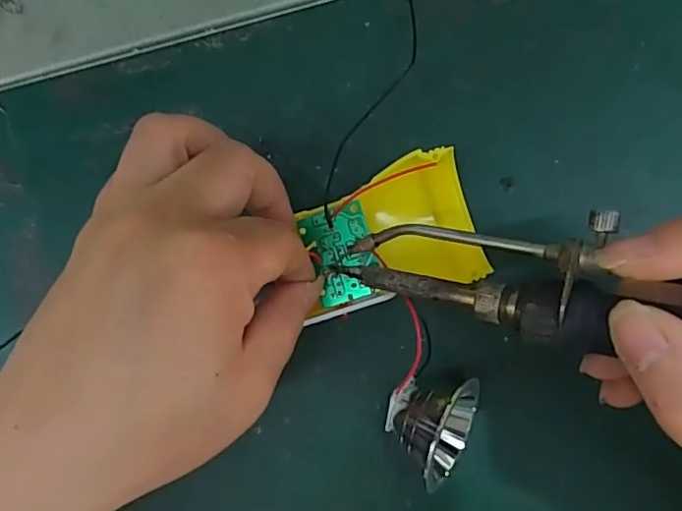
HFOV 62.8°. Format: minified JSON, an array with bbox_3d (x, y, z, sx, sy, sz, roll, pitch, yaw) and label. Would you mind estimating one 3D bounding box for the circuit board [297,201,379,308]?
[{"bbox_3d":[0.000,0.000,0.206,0.023,0.005,0.034,-15,87,11],"label":"circuit board"}]

